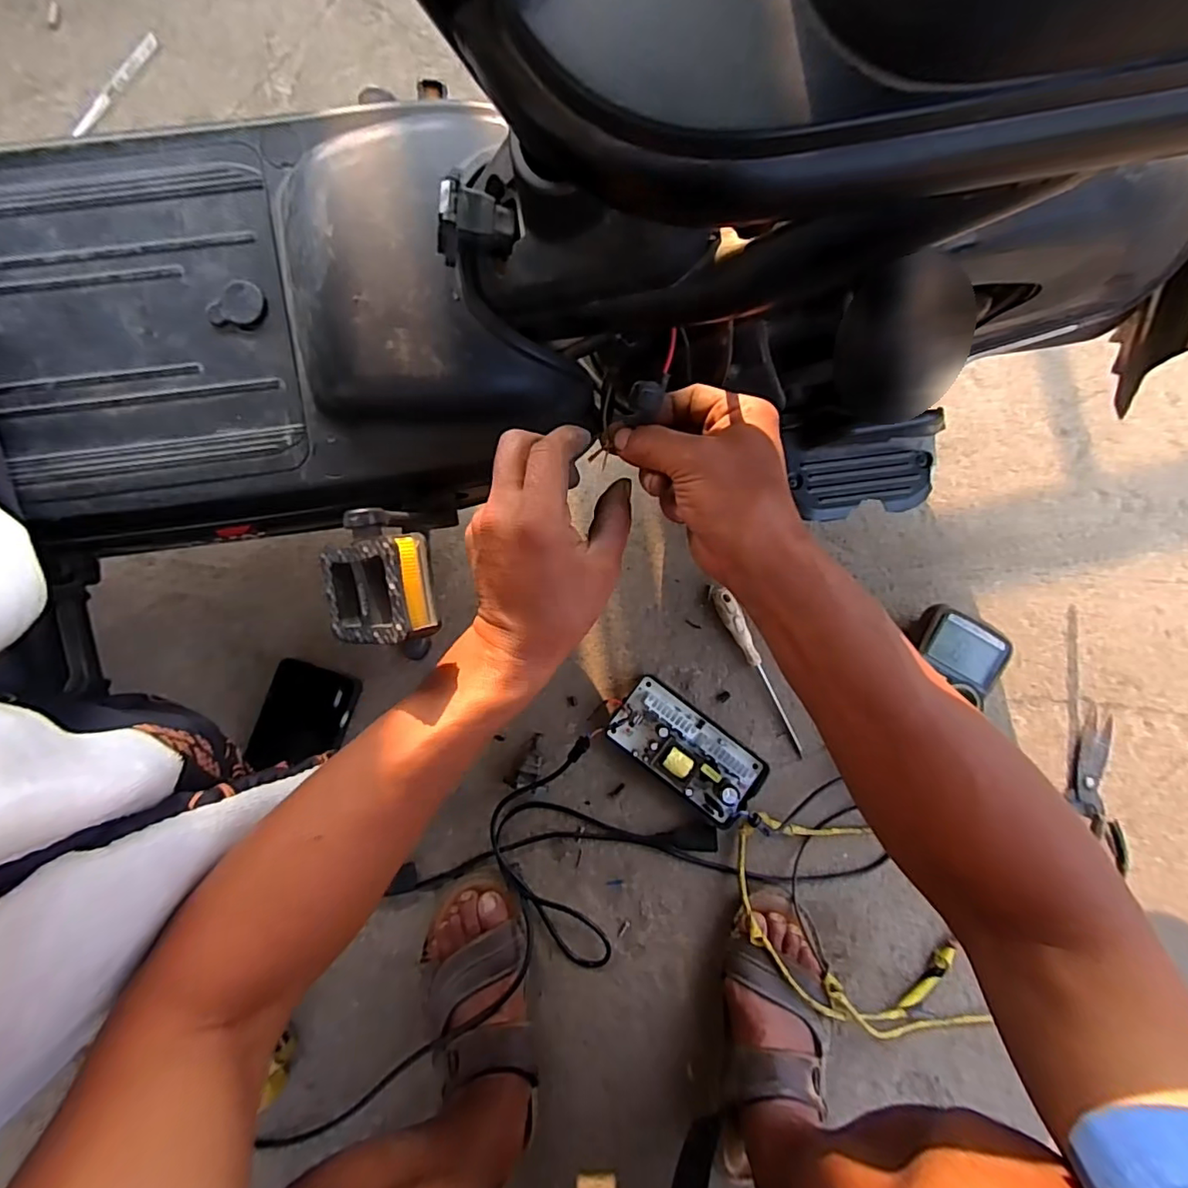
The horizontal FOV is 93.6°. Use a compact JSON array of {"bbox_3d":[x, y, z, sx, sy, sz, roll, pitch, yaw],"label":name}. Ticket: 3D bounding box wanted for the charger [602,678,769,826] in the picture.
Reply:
[{"bbox_3d":[0.102,0.170,0.607,0.171,0.039,0.088,37,83,5],"label":"charger"}]

